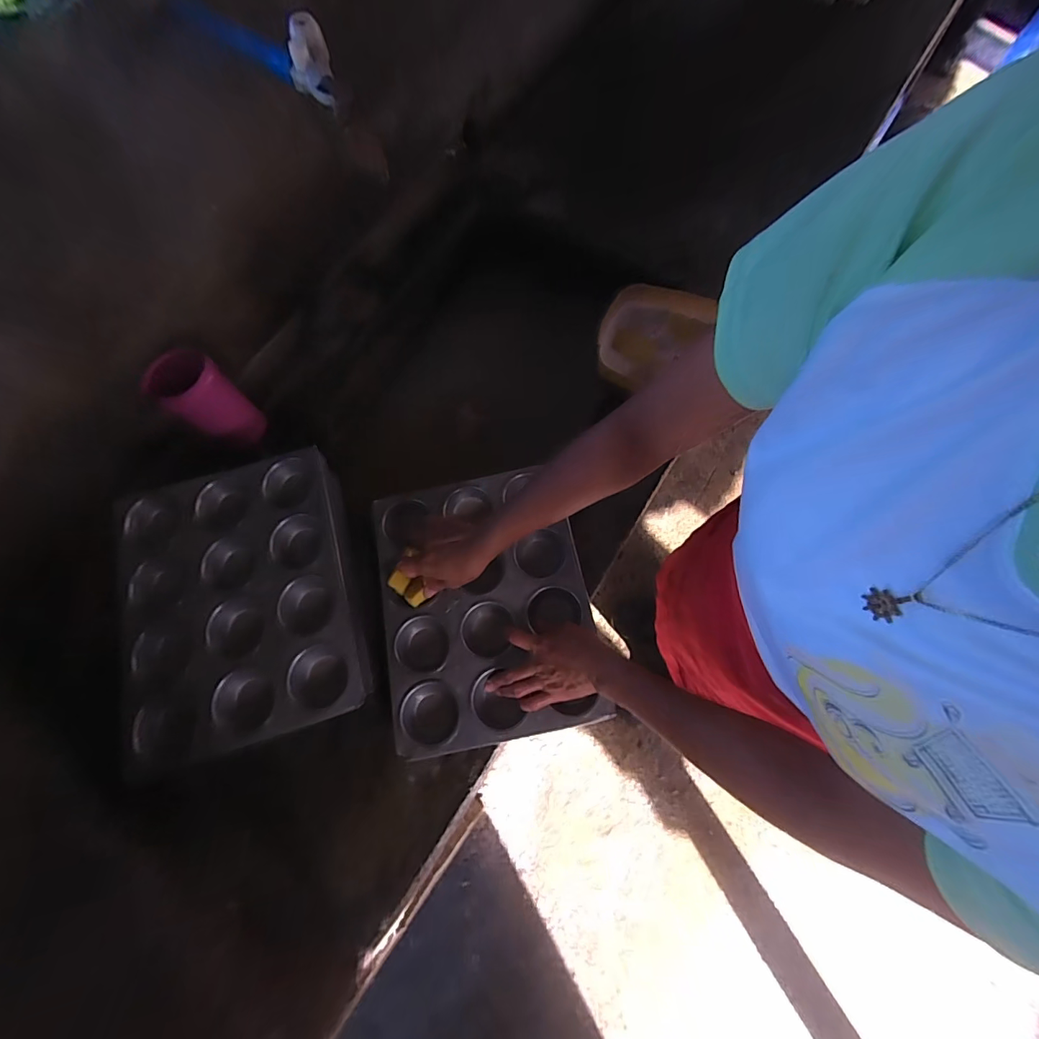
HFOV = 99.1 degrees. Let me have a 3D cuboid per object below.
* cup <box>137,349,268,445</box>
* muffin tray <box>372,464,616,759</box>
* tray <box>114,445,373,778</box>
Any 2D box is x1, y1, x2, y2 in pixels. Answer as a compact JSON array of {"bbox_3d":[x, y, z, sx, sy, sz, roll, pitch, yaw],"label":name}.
[{"bbox_3d":[-0.451,-0.174,0.639,0.086,0.132,0.084,-1,71,4],"label":"cup"},{"bbox_3d":[-0.047,0.103,0.573,0.257,0.040,0.328,-11,71,-2],"label":"muffin tray"},{"bbox_3d":[-0.338,0.091,0.531,0.267,0.045,0.335,-19,71,-2],"label":"tray"}]

